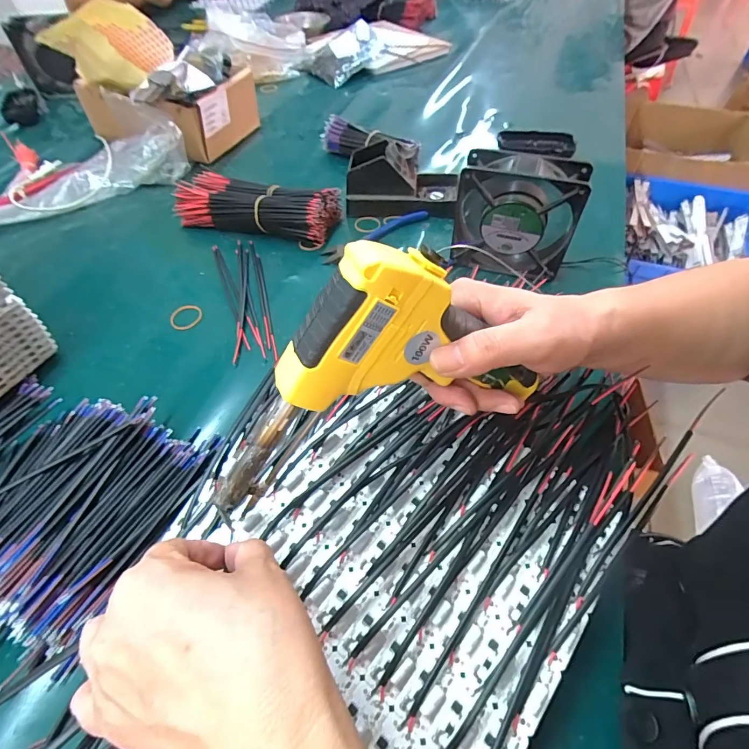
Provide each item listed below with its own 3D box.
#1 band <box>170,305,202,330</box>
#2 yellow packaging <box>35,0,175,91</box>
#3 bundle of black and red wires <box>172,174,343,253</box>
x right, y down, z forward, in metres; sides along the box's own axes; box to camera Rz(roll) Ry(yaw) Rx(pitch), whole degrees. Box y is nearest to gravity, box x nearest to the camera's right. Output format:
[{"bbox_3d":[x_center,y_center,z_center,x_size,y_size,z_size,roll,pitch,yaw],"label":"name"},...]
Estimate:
[{"bbox_3d":[-0.204,-0.063,0.460,0.032,0.004,0.034,-5,52,-2],"label":"band"},{"bbox_3d":[-0.354,-0.431,0.559,0.148,0.099,0.066,3,52,4],"label":"yellow packaging"},{"bbox_3d":[-0.151,-0.217,0.547,0.202,0.047,0.077,14,54,12],"label":"bundle of black and red wires"}]

